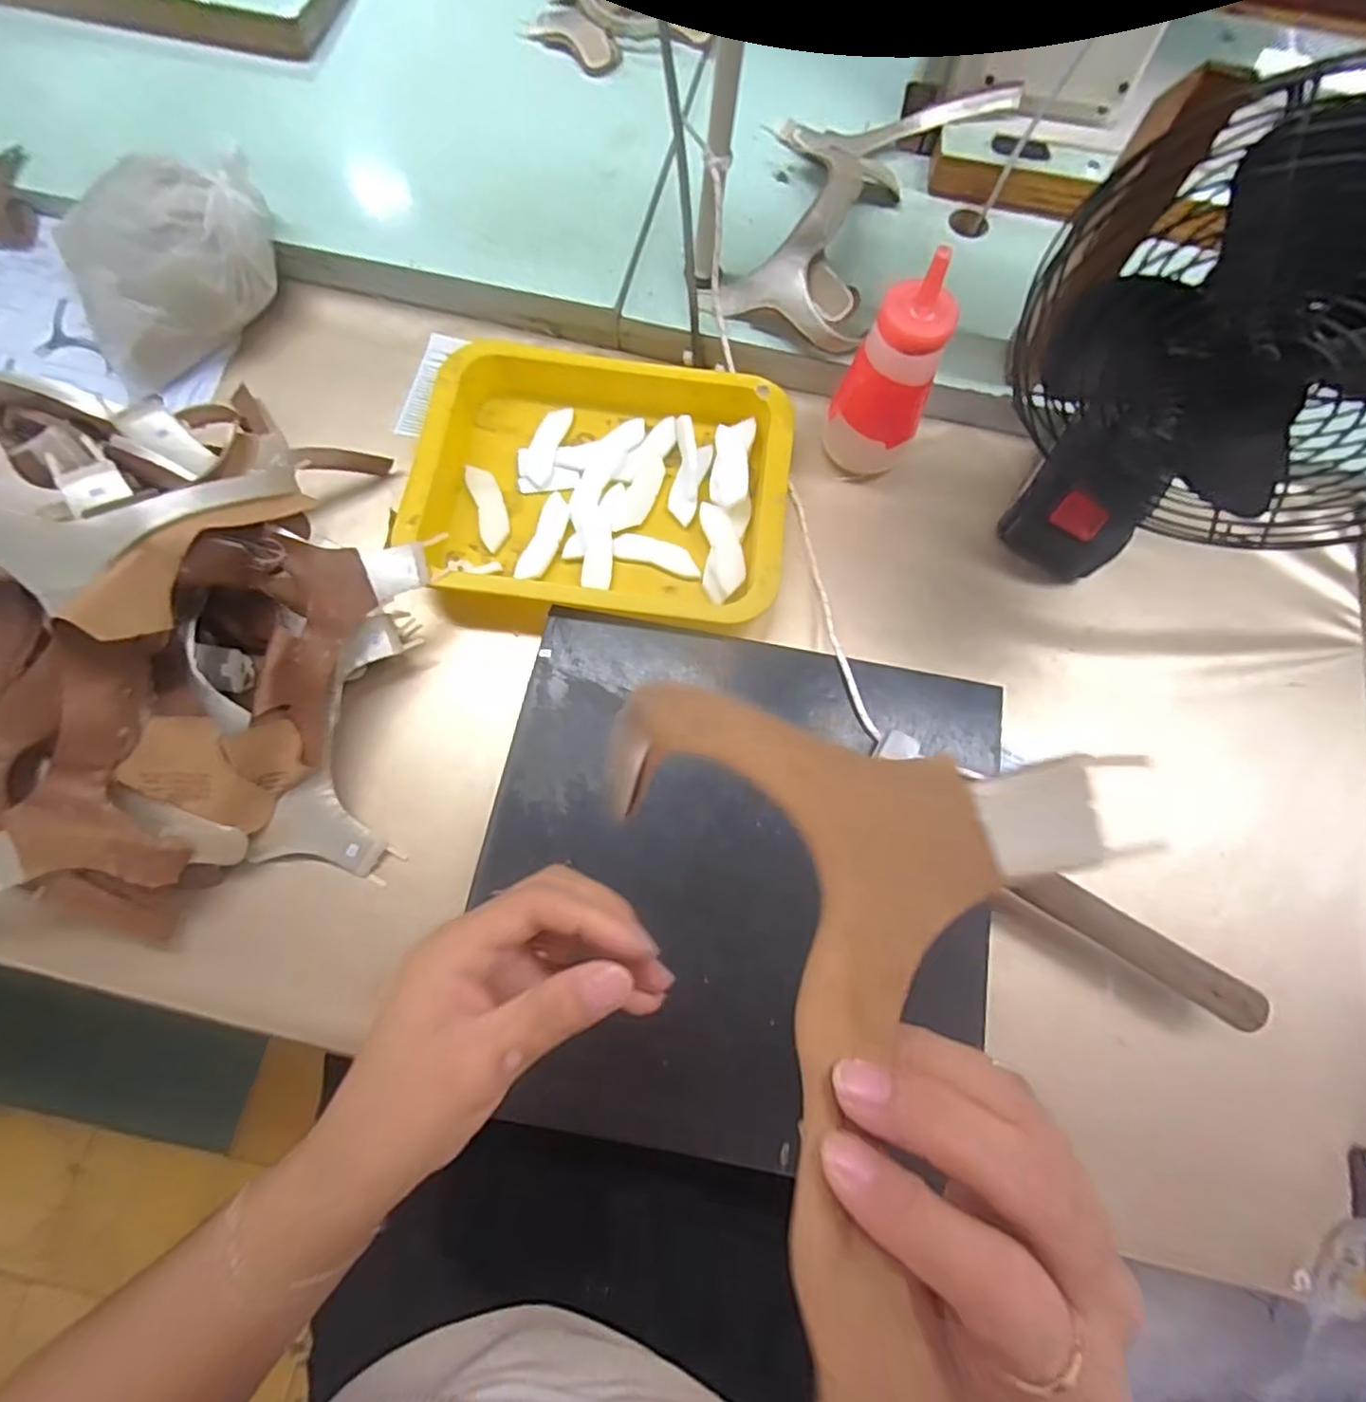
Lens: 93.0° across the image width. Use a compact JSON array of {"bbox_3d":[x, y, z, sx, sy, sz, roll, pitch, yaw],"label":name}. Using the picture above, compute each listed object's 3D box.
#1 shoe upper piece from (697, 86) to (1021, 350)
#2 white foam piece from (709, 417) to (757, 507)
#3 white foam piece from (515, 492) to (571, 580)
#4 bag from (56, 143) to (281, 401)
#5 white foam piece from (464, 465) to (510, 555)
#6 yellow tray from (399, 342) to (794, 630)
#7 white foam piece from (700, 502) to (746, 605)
[{"bbox_3d":[0.141,-0.400,0.514,0.170,0.052,0.285,21,75,4],"label":"shoe upper piece"},{"bbox_3d":[0.036,-0.176,0.470,0.028,0.009,0.075,8,74,0],"label":"white foam piece"},{"bbox_3d":[-0.098,-0.117,0.464,0.021,0.004,0.069,21,75,4],"label":"white foam piece"},{"bbox_3d":[-0.378,-0.318,0.482,0.097,0.076,0.164,33,76,7],"label":"bag"},{"bbox_3d":[-0.142,-0.141,0.472,0.022,0.007,0.067,-18,76,-7],"label":"white foam piece"},{"bbox_3d":[-0.057,-0.159,0.466,0.258,0.039,0.207,5,74,-1],"label":"yellow tray"},{"bbox_3d":[0.028,-0.106,0.461,0.030,0.011,0.071,-8,81,21],"label":"white foam piece"}]

